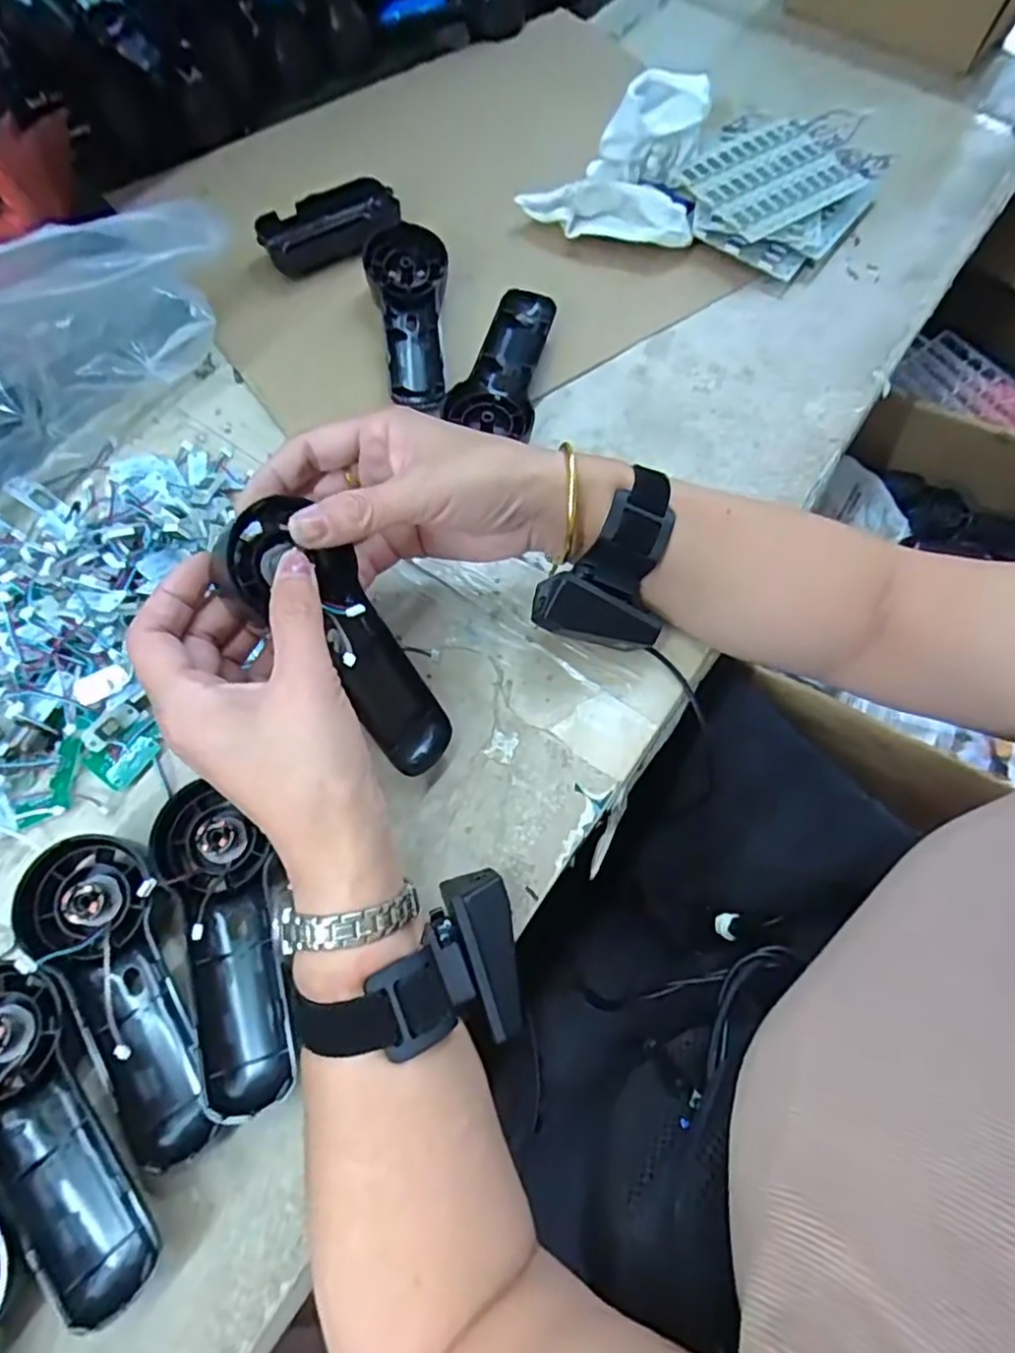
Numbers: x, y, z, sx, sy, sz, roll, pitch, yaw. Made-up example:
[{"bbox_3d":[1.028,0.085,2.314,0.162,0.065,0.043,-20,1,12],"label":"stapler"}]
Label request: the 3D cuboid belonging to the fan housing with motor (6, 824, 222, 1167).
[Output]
[{"bbox_3d":[-0.175,0.145,0.303,0.058,0.031,0.144,-35,71,-13],"label":"fan housing with motor"}]

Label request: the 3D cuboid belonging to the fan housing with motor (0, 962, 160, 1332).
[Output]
[{"bbox_3d":[-0.202,0.198,0.283,0.058,0.034,0.147,-32,70,-12],"label":"fan housing with motor"}]

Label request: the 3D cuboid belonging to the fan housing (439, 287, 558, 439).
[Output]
[{"bbox_3d":[-0.003,-0.221,0.465,0.058,0.033,0.122,9,67,5],"label":"fan housing"}]

